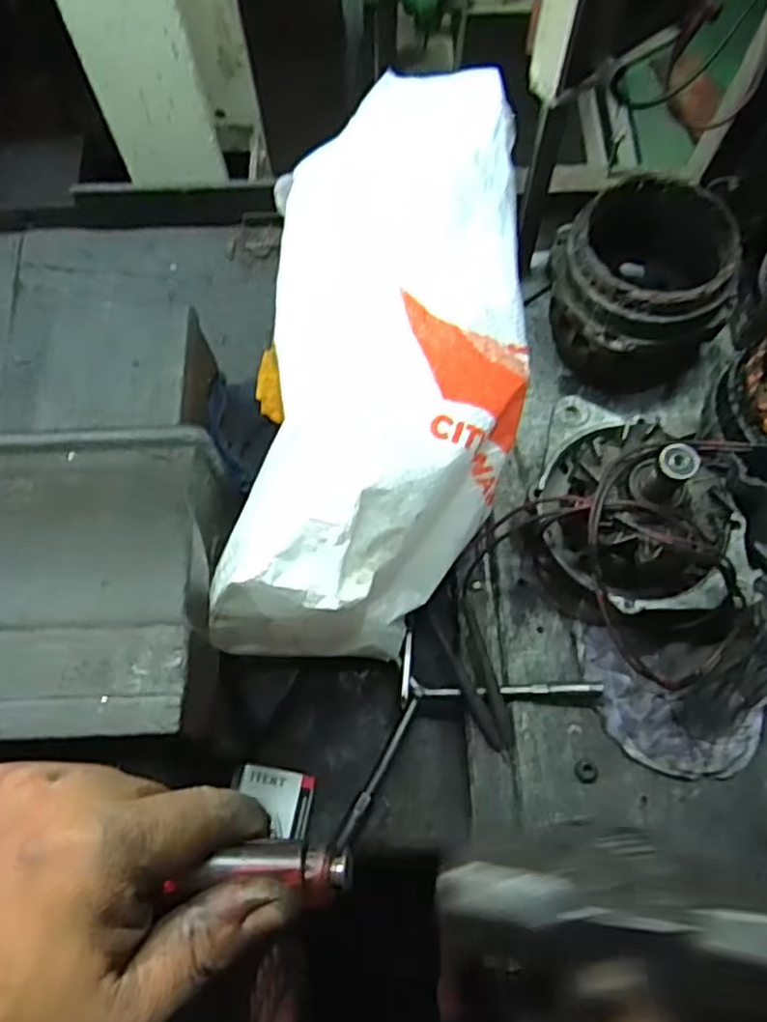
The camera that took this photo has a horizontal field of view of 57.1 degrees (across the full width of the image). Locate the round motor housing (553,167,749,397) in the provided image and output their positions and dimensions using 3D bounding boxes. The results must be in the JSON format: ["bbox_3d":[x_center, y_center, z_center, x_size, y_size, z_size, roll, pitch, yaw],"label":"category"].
[{"bbox_3d":[0.198,-0.174,0.565,0.119,0.122,0.115,0,68,0],"label":"round motor housing"}]

